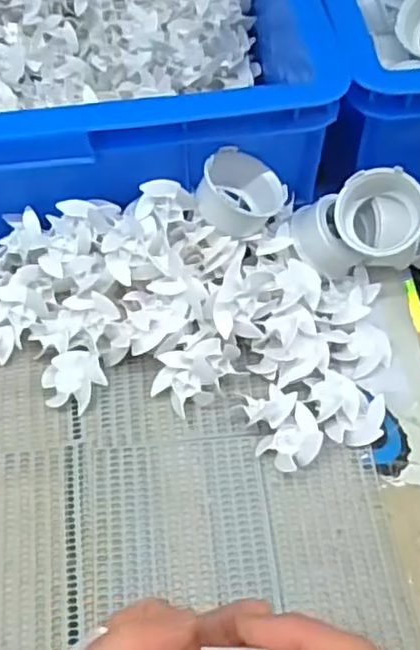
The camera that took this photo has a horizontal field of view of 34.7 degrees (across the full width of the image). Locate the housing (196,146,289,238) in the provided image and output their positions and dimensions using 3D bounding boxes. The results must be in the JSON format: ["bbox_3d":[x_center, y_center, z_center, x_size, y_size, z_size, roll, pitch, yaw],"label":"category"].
[{"bbox_3d":[0.019,-0.086,0.433,0.054,0.036,0.063,40,33,4],"label":"housing"}]

